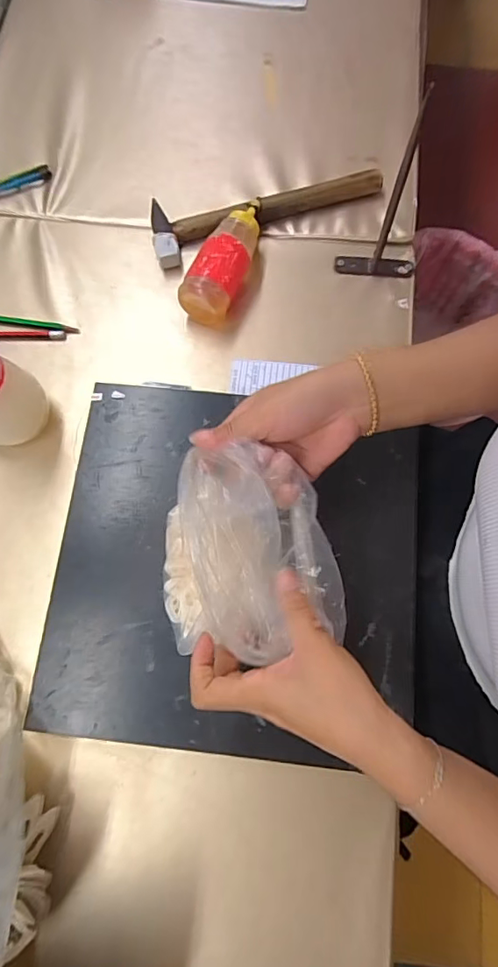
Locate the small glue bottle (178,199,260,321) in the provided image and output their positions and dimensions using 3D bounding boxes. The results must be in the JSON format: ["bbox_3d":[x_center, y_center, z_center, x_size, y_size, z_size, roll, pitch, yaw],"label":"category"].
[{"bbox_3d":[-0.020,-0.233,0.503,0.050,0.052,0.141,22,75,5],"label":"small glue bottle"}]

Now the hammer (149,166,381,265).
[{"bbox_3d":[0.017,-0.302,0.532,0.254,0.031,0.072,-18,75,-6],"label":"hammer"}]

